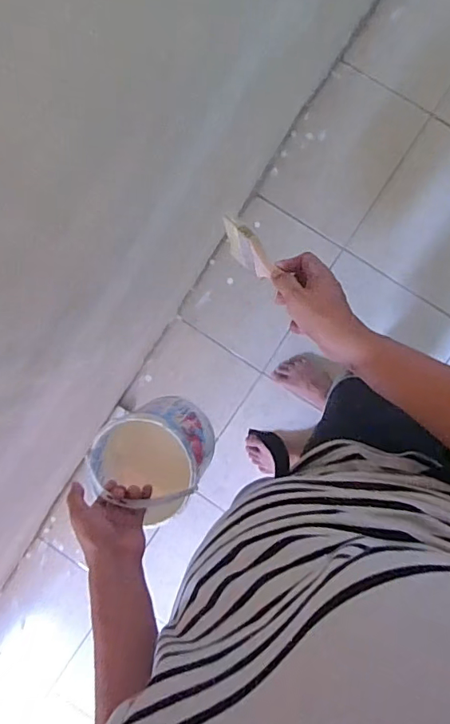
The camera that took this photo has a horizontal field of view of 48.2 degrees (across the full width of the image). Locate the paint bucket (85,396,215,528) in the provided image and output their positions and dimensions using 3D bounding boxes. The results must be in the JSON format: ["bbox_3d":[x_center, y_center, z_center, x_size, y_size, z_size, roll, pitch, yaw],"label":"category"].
[{"bbox_3d":[-0.124,0.165,0.902,0.168,0.244,0.193,37,97,2],"label":"paint bucket"}]

